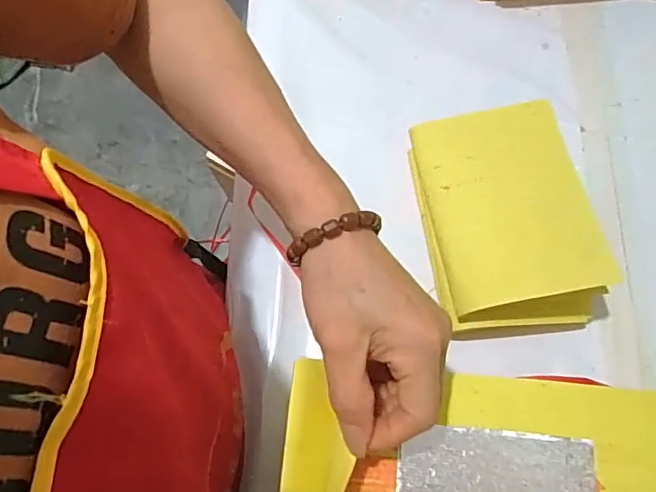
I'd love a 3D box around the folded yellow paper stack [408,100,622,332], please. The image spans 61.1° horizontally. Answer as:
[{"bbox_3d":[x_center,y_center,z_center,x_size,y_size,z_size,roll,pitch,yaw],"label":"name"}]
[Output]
[{"bbox_3d":[0.130,-0.023,0.423,0.114,0.079,0.165,-6,72,-2],"label":"folded yellow paper stack"}]

